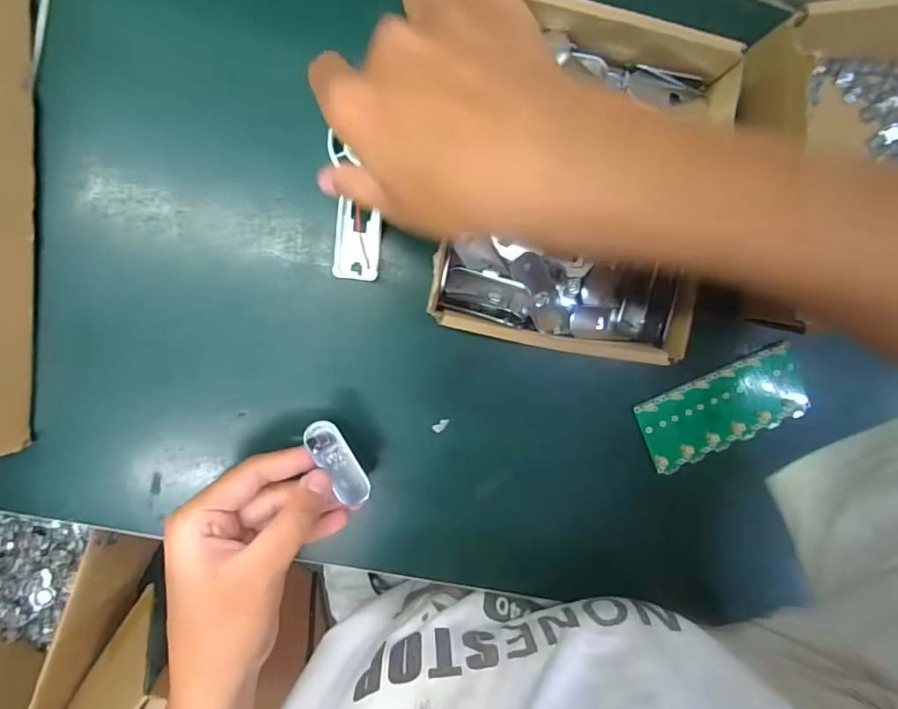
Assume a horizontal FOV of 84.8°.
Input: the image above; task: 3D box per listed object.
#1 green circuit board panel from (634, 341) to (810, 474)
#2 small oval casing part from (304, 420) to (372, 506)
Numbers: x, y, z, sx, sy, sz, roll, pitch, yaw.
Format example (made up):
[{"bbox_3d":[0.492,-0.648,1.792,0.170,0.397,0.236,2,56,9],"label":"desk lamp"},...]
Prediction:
[{"bbox_3d":[0.180,0.036,0.324,0.109,0.007,0.051,-24,96,-1],"label":"green circuit board panel"},{"bbox_3d":[-0.060,0.059,0.269,0.018,0.004,0.050,-30,98,-2],"label":"small oval casing part"}]

